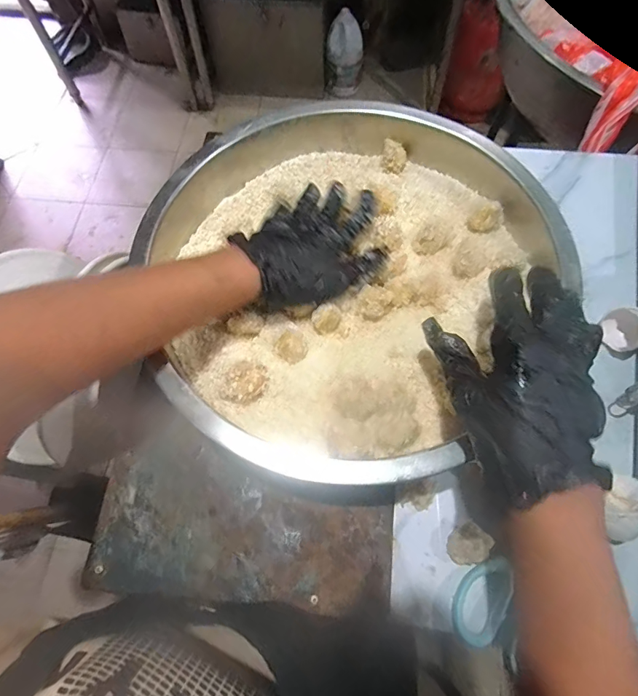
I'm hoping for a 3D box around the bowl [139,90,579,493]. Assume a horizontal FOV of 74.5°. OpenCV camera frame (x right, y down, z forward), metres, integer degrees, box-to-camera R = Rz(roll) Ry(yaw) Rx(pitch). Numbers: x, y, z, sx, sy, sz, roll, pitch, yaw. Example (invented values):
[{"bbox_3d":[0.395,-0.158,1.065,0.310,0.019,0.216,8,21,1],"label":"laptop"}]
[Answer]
[{"bbox_3d":[0.035,-0.073,0.400,0.351,0.080,0.379,0,67,0],"label":"bowl"}]

